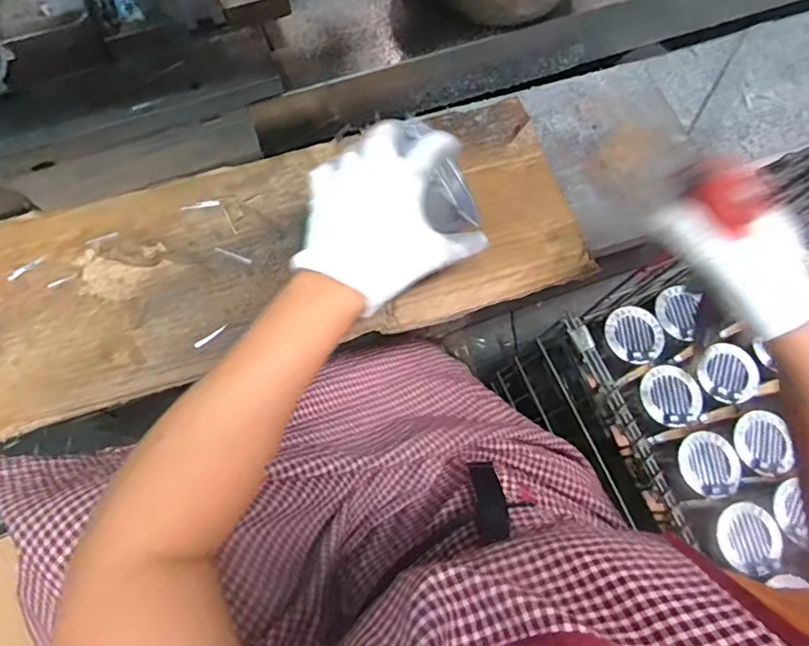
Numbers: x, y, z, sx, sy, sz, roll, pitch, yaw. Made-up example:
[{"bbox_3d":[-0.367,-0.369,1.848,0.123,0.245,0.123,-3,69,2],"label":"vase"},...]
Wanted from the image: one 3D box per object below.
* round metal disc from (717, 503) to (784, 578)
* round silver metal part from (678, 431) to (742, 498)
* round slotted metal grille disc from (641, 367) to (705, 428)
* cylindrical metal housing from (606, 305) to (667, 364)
[{"bbox_3d":[0.453,0.282,0.735,0.069,0.022,0.086,-2,72,-2],"label":"round metal disc"},{"bbox_3d":[0.415,0.189,0.756,0.079,0.016,0.083,0,72,-2],"label":"round silver metal part"},{"bbox_3d":[0.371,0.100,0.777,0.072,0.028,0.083,-24,75,-9],"label":"round slotted metal grille disc"},{"bbox_3d":[0.339,0.016,0.821,0.079,0.016,0.086,0,72,-2],"label":"cylindrical metal housing"}]

